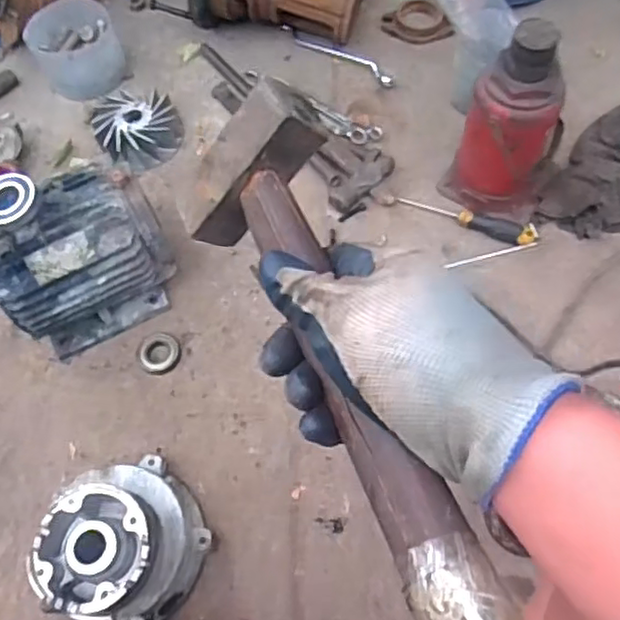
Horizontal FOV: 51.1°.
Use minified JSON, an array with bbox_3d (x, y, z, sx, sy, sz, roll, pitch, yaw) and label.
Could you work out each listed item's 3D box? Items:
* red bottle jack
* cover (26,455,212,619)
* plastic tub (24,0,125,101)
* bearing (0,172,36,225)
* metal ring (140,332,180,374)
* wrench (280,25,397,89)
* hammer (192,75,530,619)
[{"bbox_3d":[0.283,-0.255,0.905,0.143,0.281,0.119,24,67,16],"label":"red bottle jack"},{"bbox_3d":[-0.215,0.272,0.777,0.167,0.130,0.180,18,66,13],"label":"cover"},{"bbox_3d":[-0.415,-0.461,1.161,0.144,0.103,0.149,-2,63,3],"label":"plastic tub"},{"bbox_3d":[-0.362,-0.133,0.768,0.062,0.017,0.067,-2,63,3],"label":"bearing"},{"bbox_3d":[-0.218,0.062,0.935,0.058,0.015,0.065,-36,66,-14],"label":"metal ring"},{"bbox_3d":[0.052,-0.465,1.171,0.245,0.019,0.036,34,70,17],"label":"wrench"},{"bbox_3d":[0.009,0.021,0.321,0.080,0.078,0.309,-19,60,-7],"label":"hammer"}]

